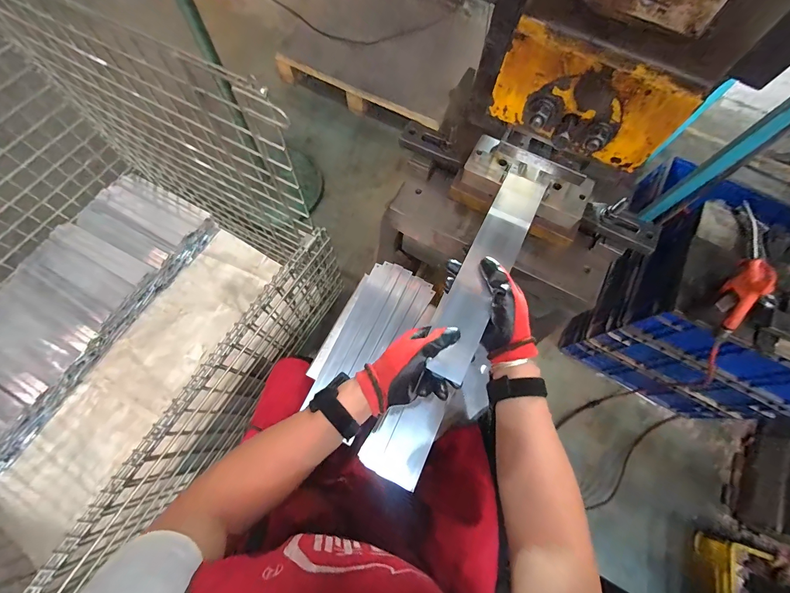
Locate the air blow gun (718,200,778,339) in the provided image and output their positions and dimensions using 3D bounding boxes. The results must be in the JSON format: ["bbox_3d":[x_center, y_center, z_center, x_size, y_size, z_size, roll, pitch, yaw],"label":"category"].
[{"bbox_3d":[0.636,-0.032,0.606,0.034,0.072,0.258,-9,112,-6],"label":"air blow gun"}]

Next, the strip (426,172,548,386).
[{"bbox_3d":[0.124,-0.039,0.463,0.064,0.007,0.315,26,73,9],"label":"strip"}]

